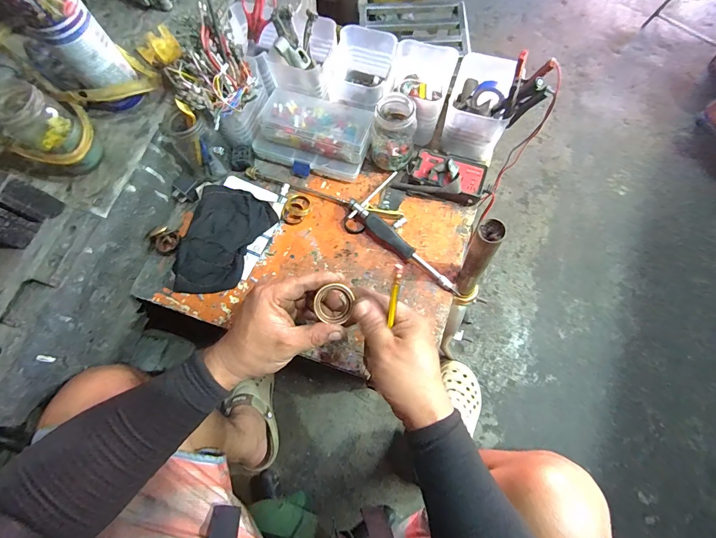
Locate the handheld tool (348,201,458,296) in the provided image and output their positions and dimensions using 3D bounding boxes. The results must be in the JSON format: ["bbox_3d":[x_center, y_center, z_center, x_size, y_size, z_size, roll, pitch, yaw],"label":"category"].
[{"bbox_3d":[0.061,-0.030,0.490,0.198,0.030,0.019,42,79,12],"label":"handheld tool"}]

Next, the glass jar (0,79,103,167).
[{"bbox_3d":[-0.377,-0.169,0.426,0.075,0.102,0.065,26,76,9],"label":"glass jar"}]

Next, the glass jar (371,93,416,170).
[{"bbox_3d":[0.053,-0.197,0.496,0.058,0.093,0.070,11,74,5],"label":"glass jar"}]

